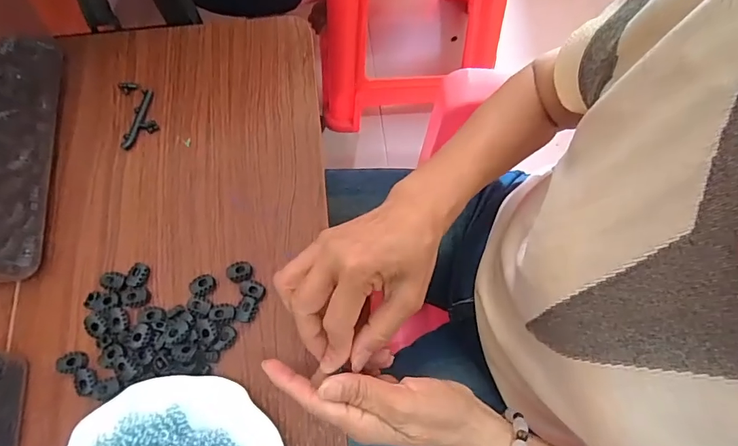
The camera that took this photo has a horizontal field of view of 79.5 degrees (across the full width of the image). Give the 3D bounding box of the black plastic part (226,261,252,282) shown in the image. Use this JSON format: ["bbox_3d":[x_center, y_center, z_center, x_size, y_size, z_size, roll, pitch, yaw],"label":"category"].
[{"bbox_3d":[-0.119,0.044,0.407,0.022,0.008,0.020,4,71,1],"label":"black plastic part"}]

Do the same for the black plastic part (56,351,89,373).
[{"bbox_3d":[-0.254,0.119,0.378,0.027,0.004,0.017,-5,71,-2],"label":"black plastic part"}]

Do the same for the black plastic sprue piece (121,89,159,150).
[{"bbox_3d":[-0.233,-0.107,0.462,0.030,0.007,0.068,10,71,3],"label":"black plastic sprue piece"}]

